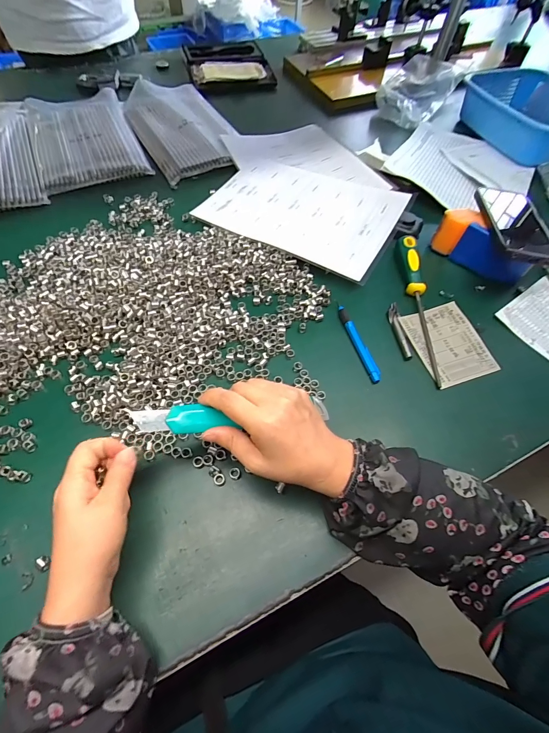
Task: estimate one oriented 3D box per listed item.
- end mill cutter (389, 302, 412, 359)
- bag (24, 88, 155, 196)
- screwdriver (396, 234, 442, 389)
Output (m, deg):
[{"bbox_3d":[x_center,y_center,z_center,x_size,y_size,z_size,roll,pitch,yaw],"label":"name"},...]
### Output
[{"bbox_3d":[0.163,-0.049,0.436,0.013,0.006,0.086,-2,59,-2],"label":"end mill cutter"},{"bbox_3d":[-0.370,-0.451,0.649,0.180,0.020,0.318,-22,62,-14],"label":"bag"},{"bbox_3d":[0.198,-0.089,0.447,0.021,0.025,0.242,1,59,0],"label":"screwdriver"}]

